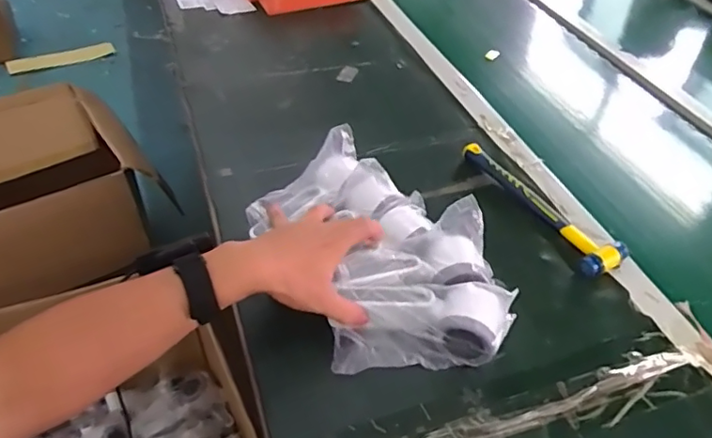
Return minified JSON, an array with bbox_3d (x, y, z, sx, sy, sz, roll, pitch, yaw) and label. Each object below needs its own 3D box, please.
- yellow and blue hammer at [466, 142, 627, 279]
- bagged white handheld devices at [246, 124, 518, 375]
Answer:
[{"bbox_3d":[0.222,-0.023,0.692,0.060,0.025,0.244,-19,49,-21],"label":"yellow and blue hammer"},{"bbox_3d":[0.020,0.030,0.576,0.179,0.076,0.293,-23,50,-23],"label":"bagged white handheld devices"}]

